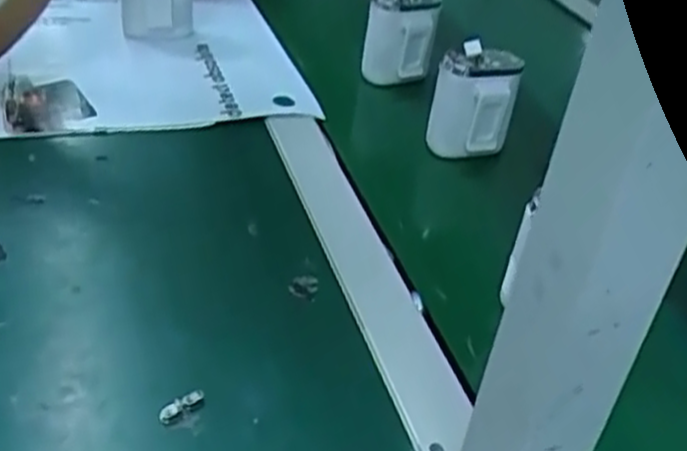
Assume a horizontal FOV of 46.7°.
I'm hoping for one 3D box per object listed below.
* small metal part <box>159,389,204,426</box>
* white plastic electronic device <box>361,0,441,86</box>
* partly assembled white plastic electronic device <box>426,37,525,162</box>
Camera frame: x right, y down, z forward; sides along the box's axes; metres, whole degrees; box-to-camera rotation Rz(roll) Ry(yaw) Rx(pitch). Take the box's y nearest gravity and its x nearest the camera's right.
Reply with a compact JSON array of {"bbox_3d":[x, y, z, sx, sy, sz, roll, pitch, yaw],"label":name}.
[{"bbox_3d":[-0.083,0.092,0.409,0.008,0.006,0.028,26,41,26],"label":"small metal part"},{"bbox_3d":[0.051,-0.168,0.711,0.063,0.083,0.033,4,36,-1],"label":"white plastic electronic device"},{"bbox_3d":[0.102,-0.097,0.633,0.061,0.084,0.044,7,36,3],"label":"partly assembled white plastic electronic device"}]

